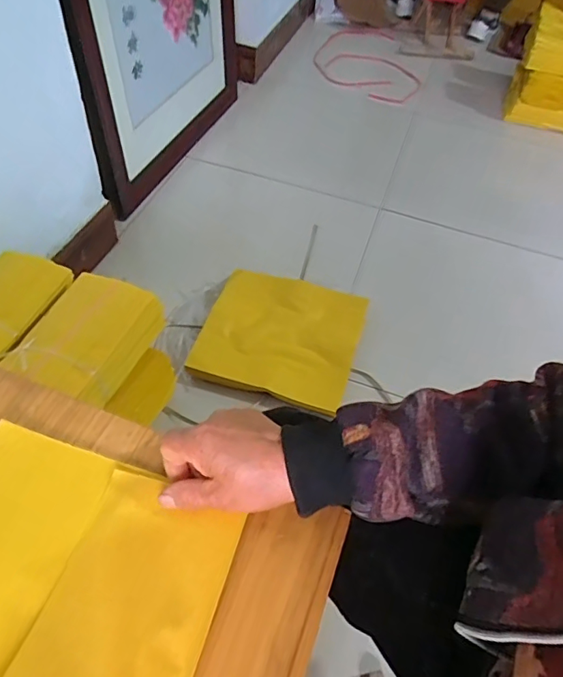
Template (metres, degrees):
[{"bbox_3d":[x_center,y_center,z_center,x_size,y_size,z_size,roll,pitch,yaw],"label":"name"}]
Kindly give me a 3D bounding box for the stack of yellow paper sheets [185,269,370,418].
[{"bbox_3d":[0.006,-0.014,1.055,0.310,0.061,0.310,16,53,8],"label":"stack of yellow paper sheets"}]

